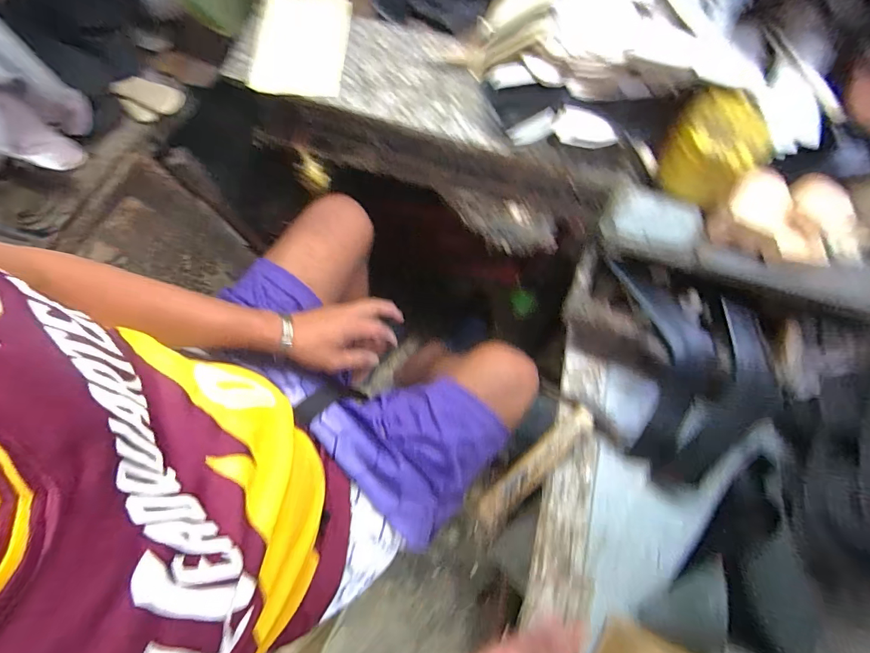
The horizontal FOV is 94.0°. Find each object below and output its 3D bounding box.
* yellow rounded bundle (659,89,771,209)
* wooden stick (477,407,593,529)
[{"bbox_3d":[0.322,-0.204,0.480,0.099,0.084,0.088,39,76,11],"label":"yellow rounded bundle"},{"bbox_3d":[0.137,0.189,0.554,0.204,0.026,0.035,-38,76,-12],"label":"wooden stick"}]

